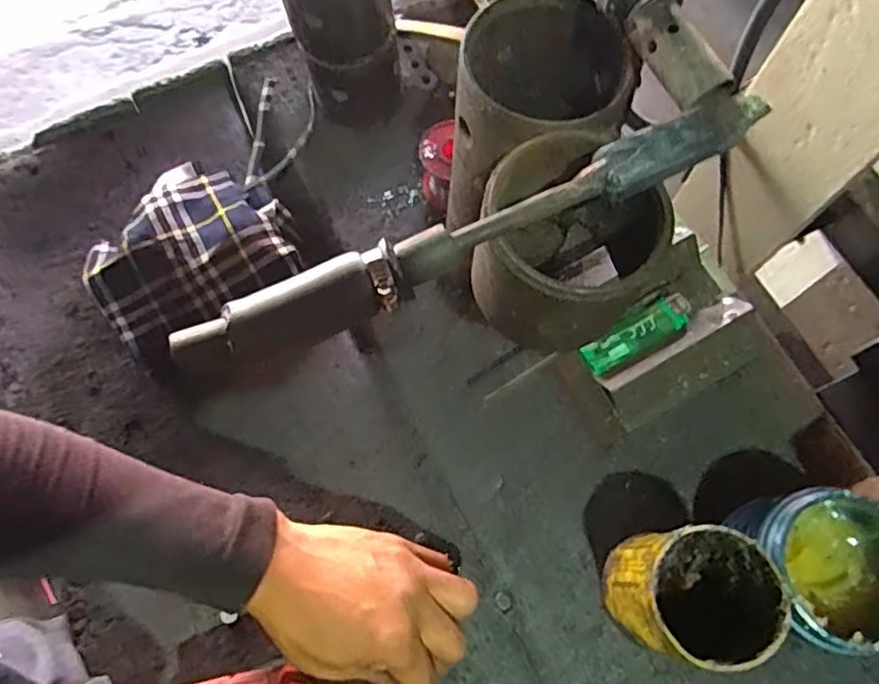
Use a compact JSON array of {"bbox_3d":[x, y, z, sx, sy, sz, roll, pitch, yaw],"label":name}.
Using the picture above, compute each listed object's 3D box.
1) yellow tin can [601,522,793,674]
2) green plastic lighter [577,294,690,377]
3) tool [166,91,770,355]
[{"bbox_3d":[0.152,0.158,0.407,0.076,0.114,0.072,0,70,0],"label":"yellow tin can"},{"bbox_3d":[0.133,-0.005,0.435,0.080,0.009,0.024,-29,73,-10],"label":"green plastic lighter"},{"bbox_3d":[0.021,-0.048,0.283,0.273,0.024,0.028,-22,71,-8],"label":"tool"}]

